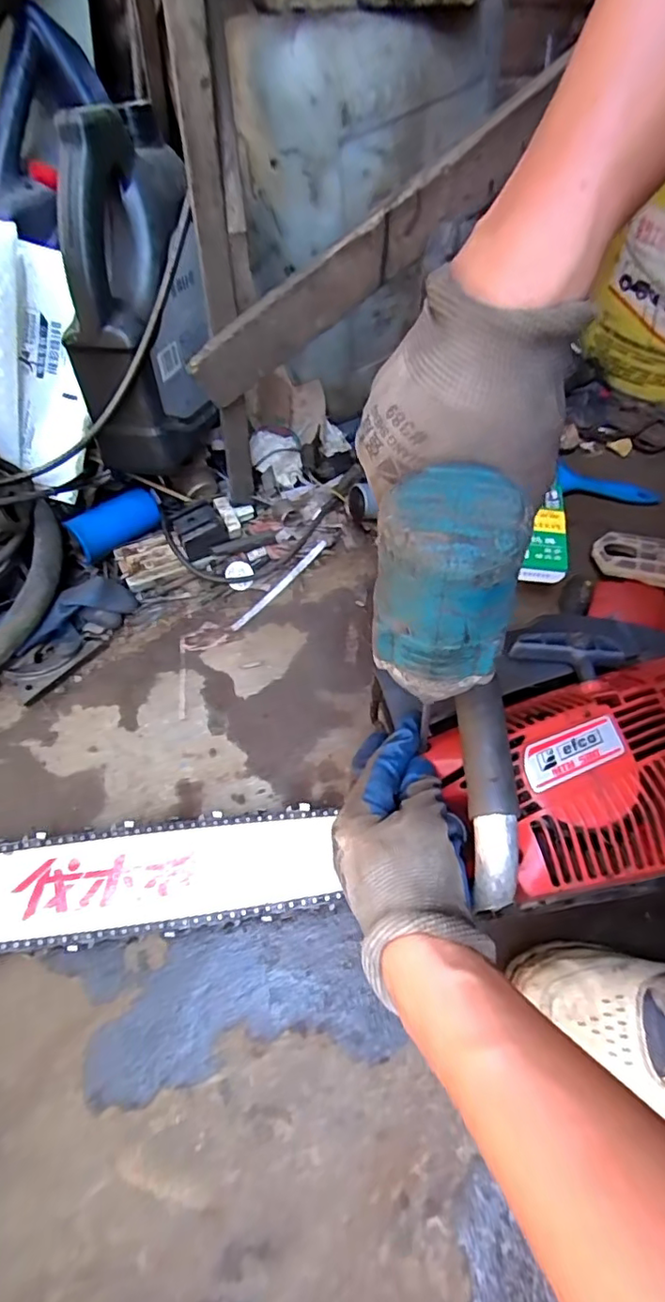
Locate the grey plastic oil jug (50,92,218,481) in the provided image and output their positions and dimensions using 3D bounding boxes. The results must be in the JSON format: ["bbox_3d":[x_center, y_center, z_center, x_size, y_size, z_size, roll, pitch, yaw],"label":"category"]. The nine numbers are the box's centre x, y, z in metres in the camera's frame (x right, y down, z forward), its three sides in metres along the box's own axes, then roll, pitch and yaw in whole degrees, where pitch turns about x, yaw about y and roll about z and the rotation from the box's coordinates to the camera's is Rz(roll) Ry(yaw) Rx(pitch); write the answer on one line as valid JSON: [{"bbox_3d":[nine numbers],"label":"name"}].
[{"bbox_3d":[-0.188,-0.321,0.549,0.105,0.271,0.145,0,58,-2],"label":"grey plastic oil jug"}]

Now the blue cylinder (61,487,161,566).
[{"bbox_3d":[-0.247,-0.148,0.646,0.104,0.038,0.044,-39,67,-23],"label":"blue cylinder"}]

